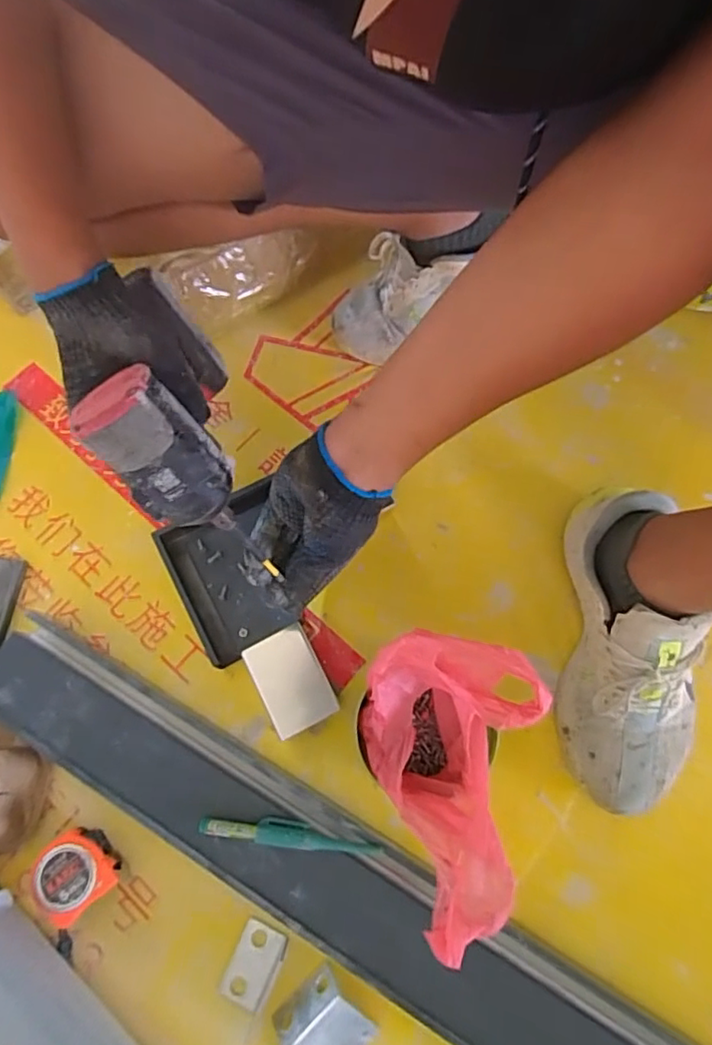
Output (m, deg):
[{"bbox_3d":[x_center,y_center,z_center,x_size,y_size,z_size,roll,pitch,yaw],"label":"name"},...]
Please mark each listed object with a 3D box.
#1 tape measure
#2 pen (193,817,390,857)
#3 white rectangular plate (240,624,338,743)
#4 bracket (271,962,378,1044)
[{"bbox_3d":[-0.241,0.300,0.504,0.064,0.041,0.064,-40,76,-13],"label":"tape measure"},{"bbox_3d":[-0.055,0.263,0.494,0.153,0.012,0.019,8,71,3],"label":"pen"},{"bbox_3d":[-0.061,0.151,0.557,0.061,0.034,0.088,-25,74,-9],"label":"white rectangular plate"},{"bbox_3d":[-0.028,0.415,0.476,0.067,0.024,0.068,-41,77,-13],"label":"bracket"}]

